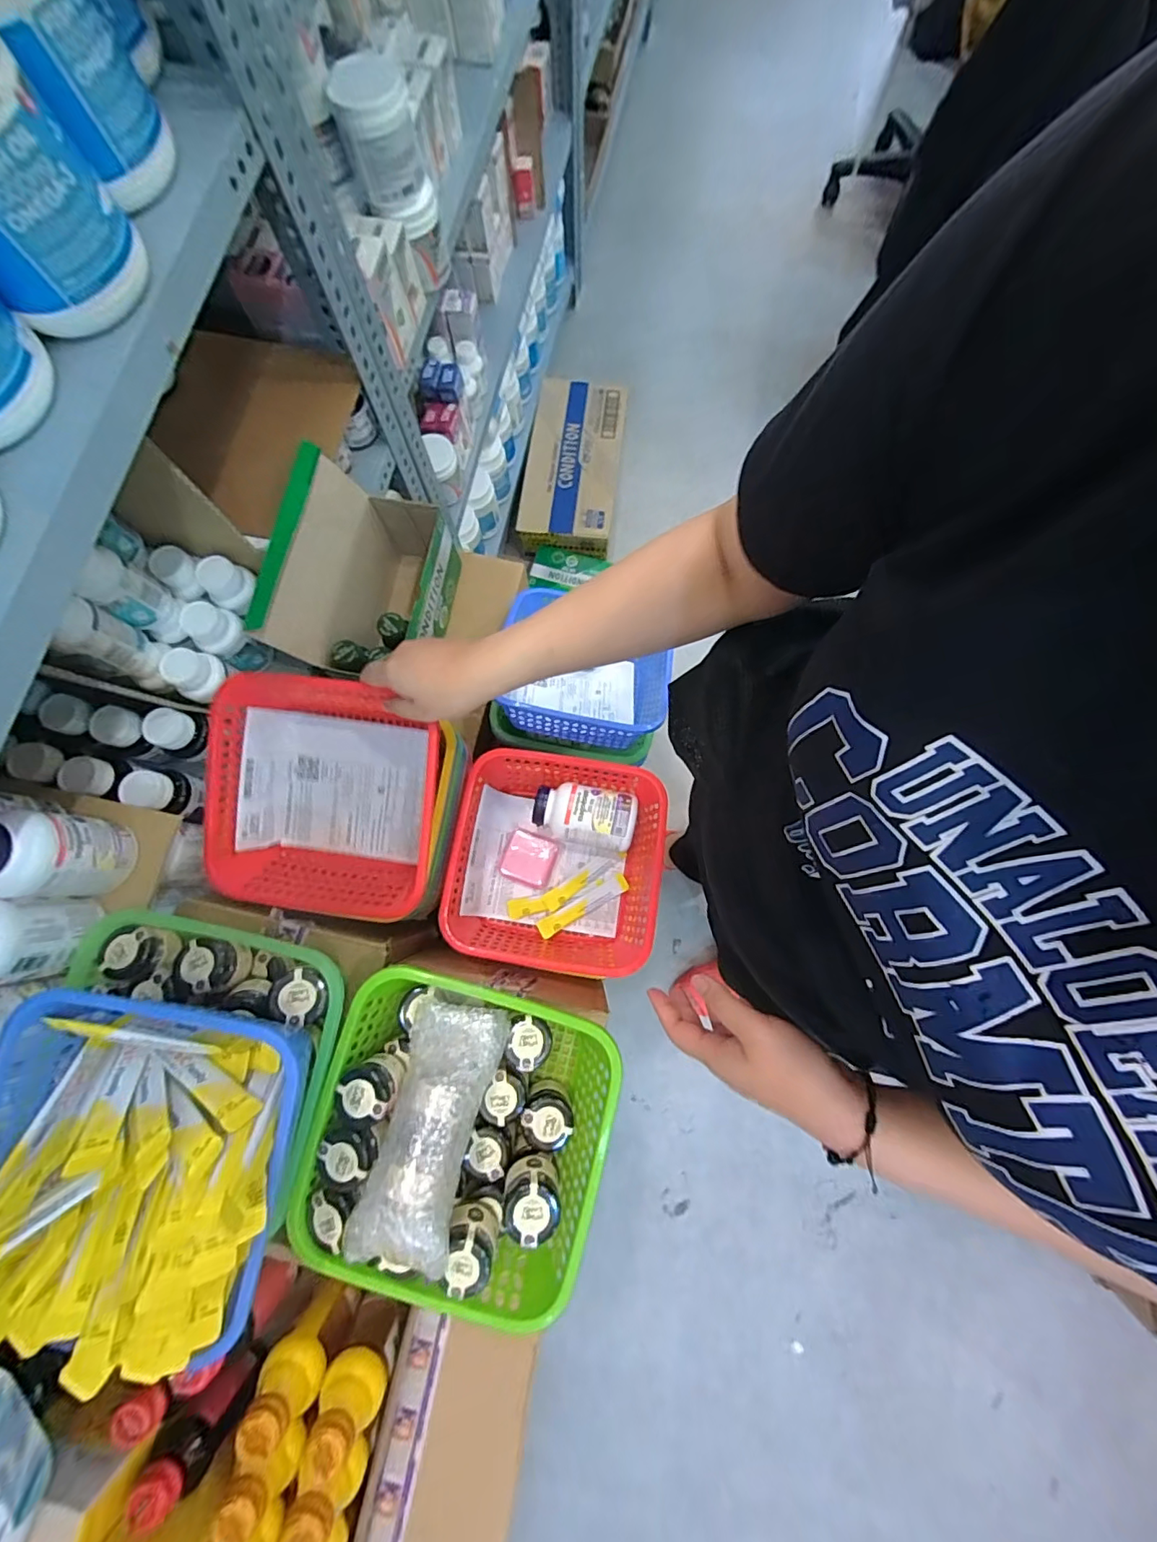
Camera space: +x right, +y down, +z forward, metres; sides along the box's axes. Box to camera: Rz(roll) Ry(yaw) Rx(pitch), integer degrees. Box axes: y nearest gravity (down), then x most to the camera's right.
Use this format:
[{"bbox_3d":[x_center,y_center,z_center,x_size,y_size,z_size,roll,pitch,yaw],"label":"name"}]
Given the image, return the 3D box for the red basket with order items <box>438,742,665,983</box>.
[{"bbox_3d":[-0.023,0.098,0.594,0.221,0.083,0.217,8,79,3],"label":"red basket with order items"}]

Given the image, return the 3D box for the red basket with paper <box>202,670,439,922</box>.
[{"bbox_3d":[-0.254,0.021,0.542,0.220,0.088,0.227,3,97,2],"label":"red basket with paper"}]

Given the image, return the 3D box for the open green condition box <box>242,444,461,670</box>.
[{"bbox_3d":[-0.252,-0.227,0.647,0.129,0.217,0.237,13,79,4],"label":"open green condition box"}]

